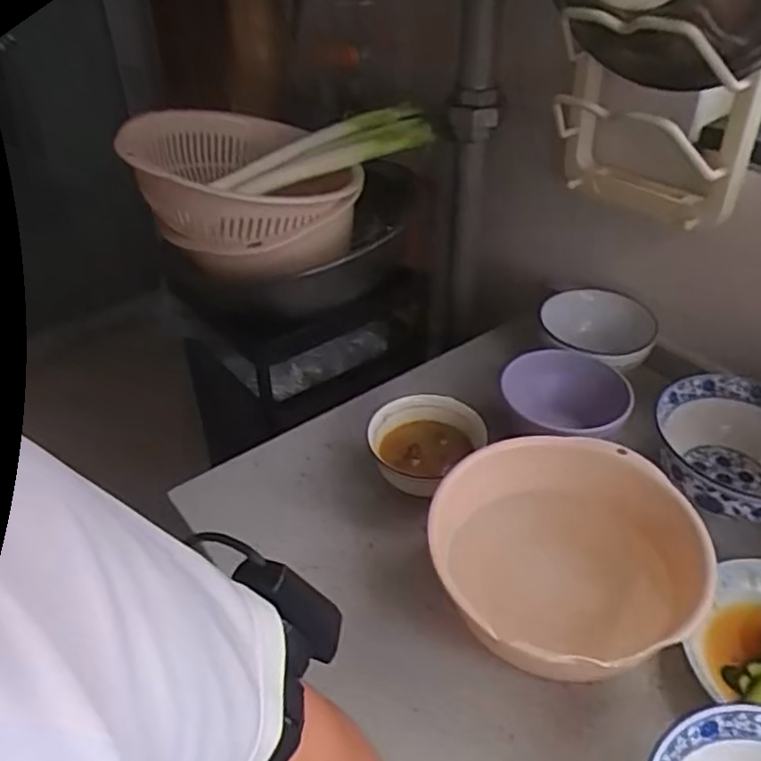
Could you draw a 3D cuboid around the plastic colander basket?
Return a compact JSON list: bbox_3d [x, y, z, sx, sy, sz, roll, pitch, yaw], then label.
[{"bbox_3d":[-0.162,-0.233,0.805,0.240,0.110,0.282,-18,42,-19],"label":"plastic colander basket"}]

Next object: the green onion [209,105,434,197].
[{"bbox_3d":[-0.072,-0.288,0.859,0.273,0.045,0.069,-20,41,-3],"label":"green onion"}]

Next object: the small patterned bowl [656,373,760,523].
[{"bbox_3d":[0.356,0.076,0.688,0.161,0.076,0.152,-1,39,0],"label":"small patterned bowl"}]

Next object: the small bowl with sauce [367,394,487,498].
[{"bbox_3d":[0.045,0.073,0.718,0.097,0.067,0.117,30,48,32],"label":"small bowl with sauce"}]

